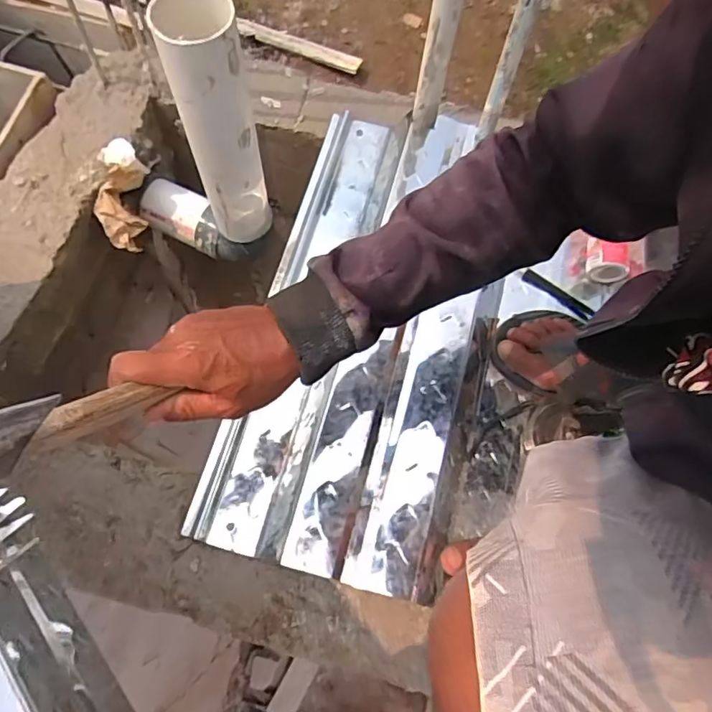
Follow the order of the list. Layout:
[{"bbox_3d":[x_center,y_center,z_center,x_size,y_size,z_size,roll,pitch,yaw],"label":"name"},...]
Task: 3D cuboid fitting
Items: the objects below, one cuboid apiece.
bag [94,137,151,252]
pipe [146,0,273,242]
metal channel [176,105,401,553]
[{"bbox_3d":[-0.325,-0.222,0.752,0.057,0.049,0.146,3,95,-1],"label":"bag"},{"bbox_3d":[-0.148,-0.247,0.616,0.072,0.297,0.072,-4,70,-3],"label":"pipe"},{"bbox_3d":[-0.059,-0.065,0.678,0.111,0.039,0.593,14,70,3],"label":"metal channel"}]

